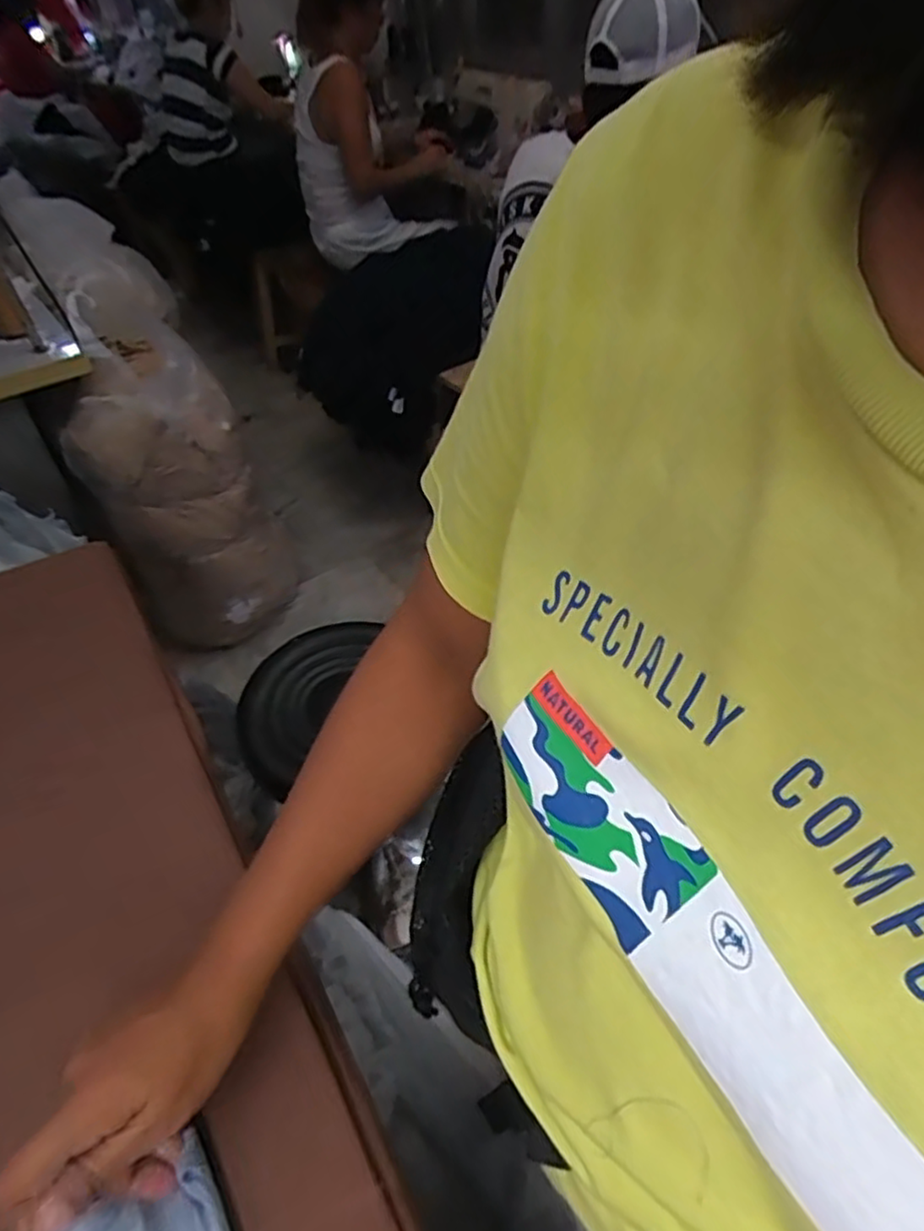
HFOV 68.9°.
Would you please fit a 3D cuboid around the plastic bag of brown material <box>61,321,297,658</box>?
[{"bbox_3d":[-0.645,-0.263,1.585,0.365,0.684,0.359,-25,49,-20],"label":"plastic bag of brown material"}]

